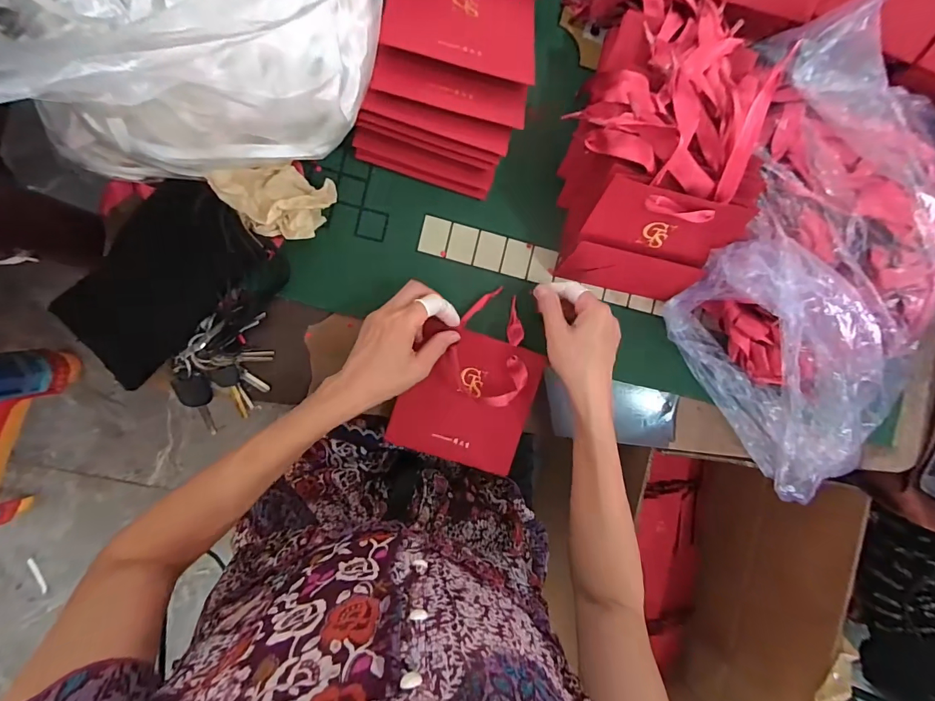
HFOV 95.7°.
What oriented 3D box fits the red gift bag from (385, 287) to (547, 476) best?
[{"bbox_3d":[0.009,0.032,0.451,0.135,0.020,0.179,19,90,-9],"label":"red gift bag"}]

